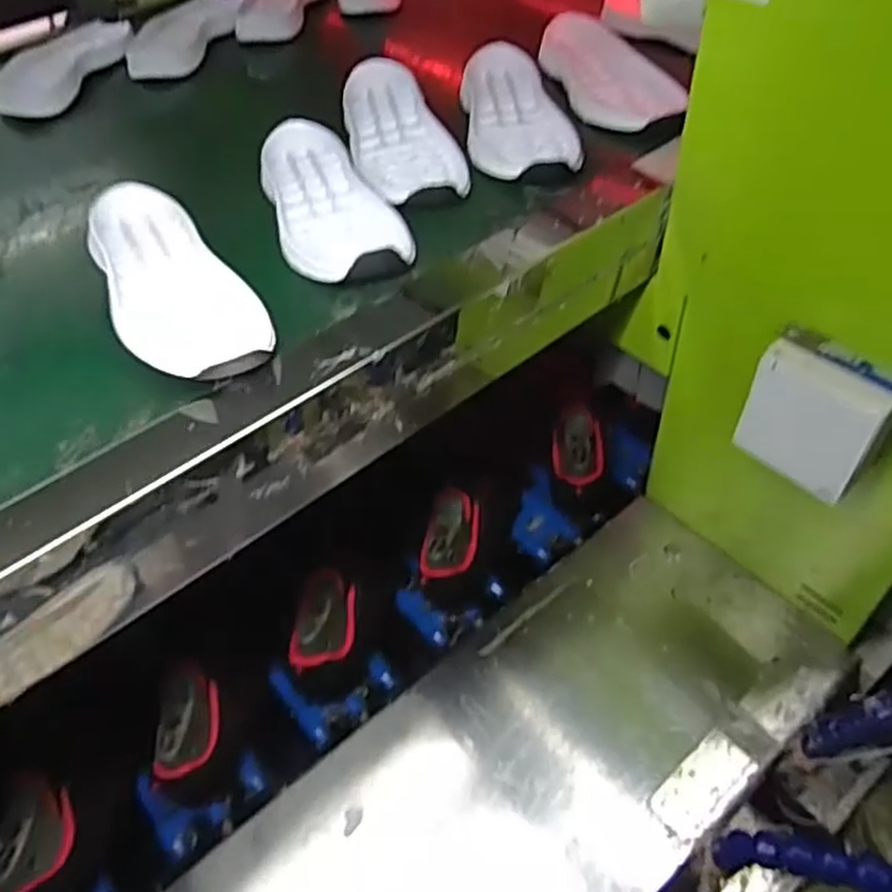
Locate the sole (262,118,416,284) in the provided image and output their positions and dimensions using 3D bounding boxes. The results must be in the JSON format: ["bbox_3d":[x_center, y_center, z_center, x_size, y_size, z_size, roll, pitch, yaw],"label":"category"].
[{"bbox_3d":[-0.088,-0.178,0.547,0.079,0.028,0.202,-19,51,-14],"label":"sole"}]

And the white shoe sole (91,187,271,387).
[{"bbox_3d":[-0.175,-0.102,0.477,0.076,0.042,0.196,-28,54,-20],"label":"white shoe sole"}]

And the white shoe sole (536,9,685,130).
[{"bbox_3d":[0.139,-0.330,0.658,0.080,0.024,0.199,-13,50,-9],"label":"white shoe sole"}]

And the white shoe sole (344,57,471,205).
[{"bbox_3d":[-0.042,-0.258,0.607,0.073,0.026,0.210,-15,50,-11],"label":"white shoe sole"}]

